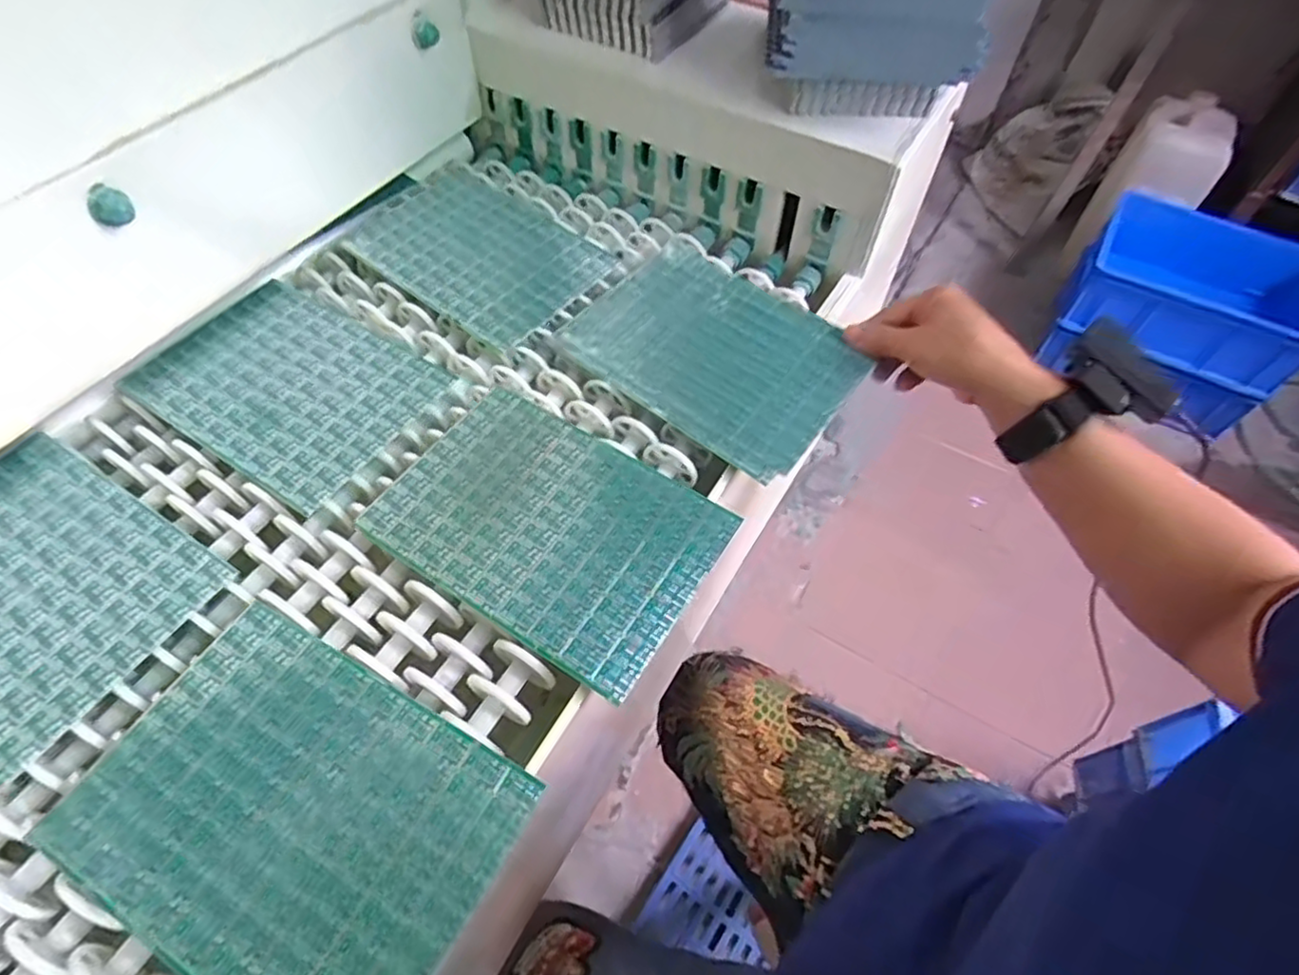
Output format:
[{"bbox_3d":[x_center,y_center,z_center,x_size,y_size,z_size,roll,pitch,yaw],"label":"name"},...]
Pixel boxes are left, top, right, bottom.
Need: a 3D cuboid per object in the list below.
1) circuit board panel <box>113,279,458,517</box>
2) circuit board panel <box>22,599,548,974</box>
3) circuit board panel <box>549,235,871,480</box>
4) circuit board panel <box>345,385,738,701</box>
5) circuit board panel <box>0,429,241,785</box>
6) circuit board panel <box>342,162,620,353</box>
[{"bbox_3d":[-0.262,-0.077,0.480,0.197,0.006,0.139,28,60,17],"label":"circuit board panel"},{"bbox_3d":[-0.172,0.157,0.323,0.198,0.005,0.139,25,60,15],"label":"circuit board panel"},{"bbox_3d":[0.051,-0.107,0.504,0.203,0.010,0.155,35,64,19],"label":"circuit board panel"},{"bbox_3d":[-0.062,0.021,0.415,0.198,0.005,0.138,29,60,17],"label":"circuit board panel"},{"bbox_3d":[-0.366,0.053,0.387,0.197,0.004,0.138,28,60,17],"label":"circuit board panel"},{"bbox_3d":[-0.150,-0.208,0.572,0.221,0.010,0.148,34,62,20],"label":"circuit board panel"}]

